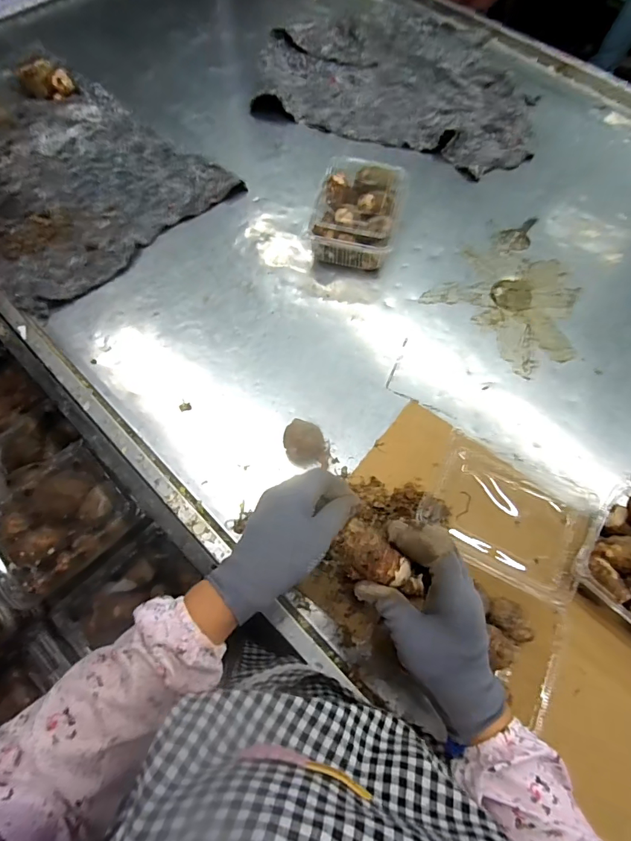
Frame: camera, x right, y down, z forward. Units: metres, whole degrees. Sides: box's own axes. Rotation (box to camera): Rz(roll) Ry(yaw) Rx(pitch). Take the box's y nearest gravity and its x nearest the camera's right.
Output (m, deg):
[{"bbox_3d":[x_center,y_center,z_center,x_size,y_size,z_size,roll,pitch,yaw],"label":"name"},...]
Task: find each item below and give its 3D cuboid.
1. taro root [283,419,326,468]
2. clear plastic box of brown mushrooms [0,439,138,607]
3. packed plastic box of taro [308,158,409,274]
[{"bbox_3d":[-0.014,0.023,0.555,0.054,0.040,0.061,-35,72,-16],"label":"taro root"},{"bbox_3d":[-0.316,0.122,0.549,0.132,0.075,0.163,42,71,16],"label":"clear plastic box of brown mushrooms"},{"bbox_3d":[0.066,-0.326,0.705,0.127,0.074,0.164,12,66,4],"label":"packed plastic box of taro"}]

